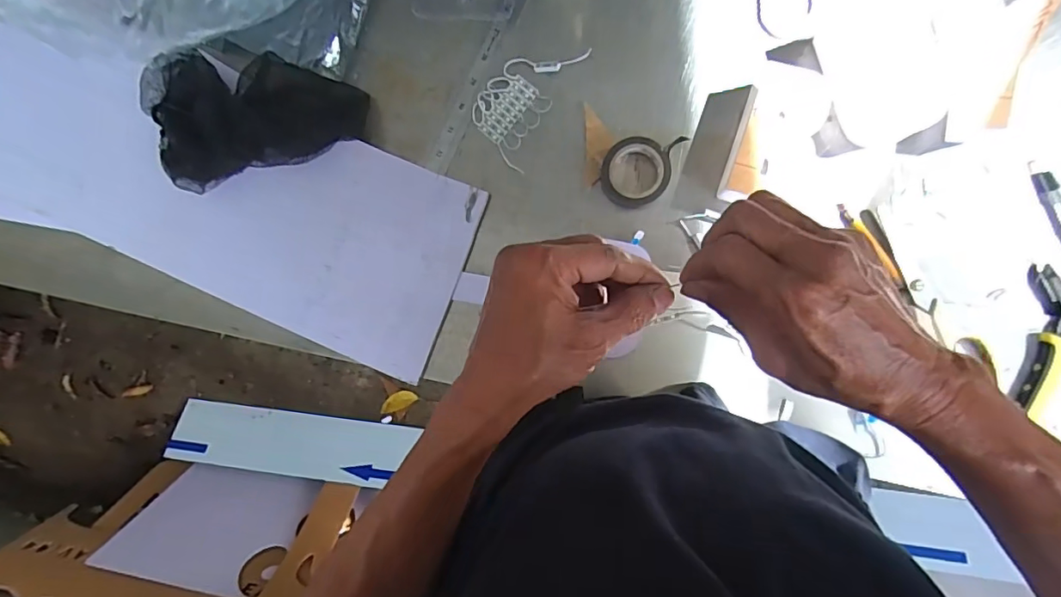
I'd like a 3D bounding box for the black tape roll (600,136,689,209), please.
[{"bbox_3d":[0.103,-0.116,0.473,0.076,0.023,0.058,-4,90,7],"label":"black tape roll"}]

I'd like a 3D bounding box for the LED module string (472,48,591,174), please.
[{"bbox_3d":[-0.009,-0.187,0.490,0.072,0.007,0.118,28,94,6],"label":"LED module string"}]

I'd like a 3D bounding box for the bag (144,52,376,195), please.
[{"bbox_3d":[-0.274,-0.169,0.495,0.207,0.055,0.126,4,91,7],"label":"bag"}]

